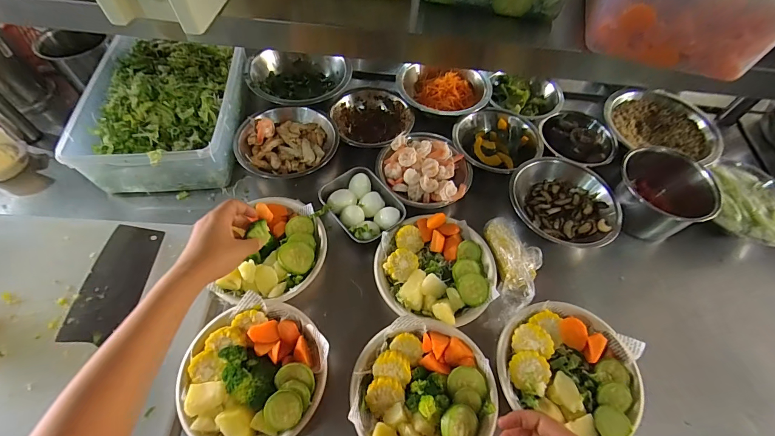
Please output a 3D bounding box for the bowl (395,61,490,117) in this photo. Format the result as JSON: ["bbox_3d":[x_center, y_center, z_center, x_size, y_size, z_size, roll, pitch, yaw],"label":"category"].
[{"bbox_3d":[0.120,-0.280,0.775,0.195,0.057,0.145,17,59,7],"label":"bowl"}]

